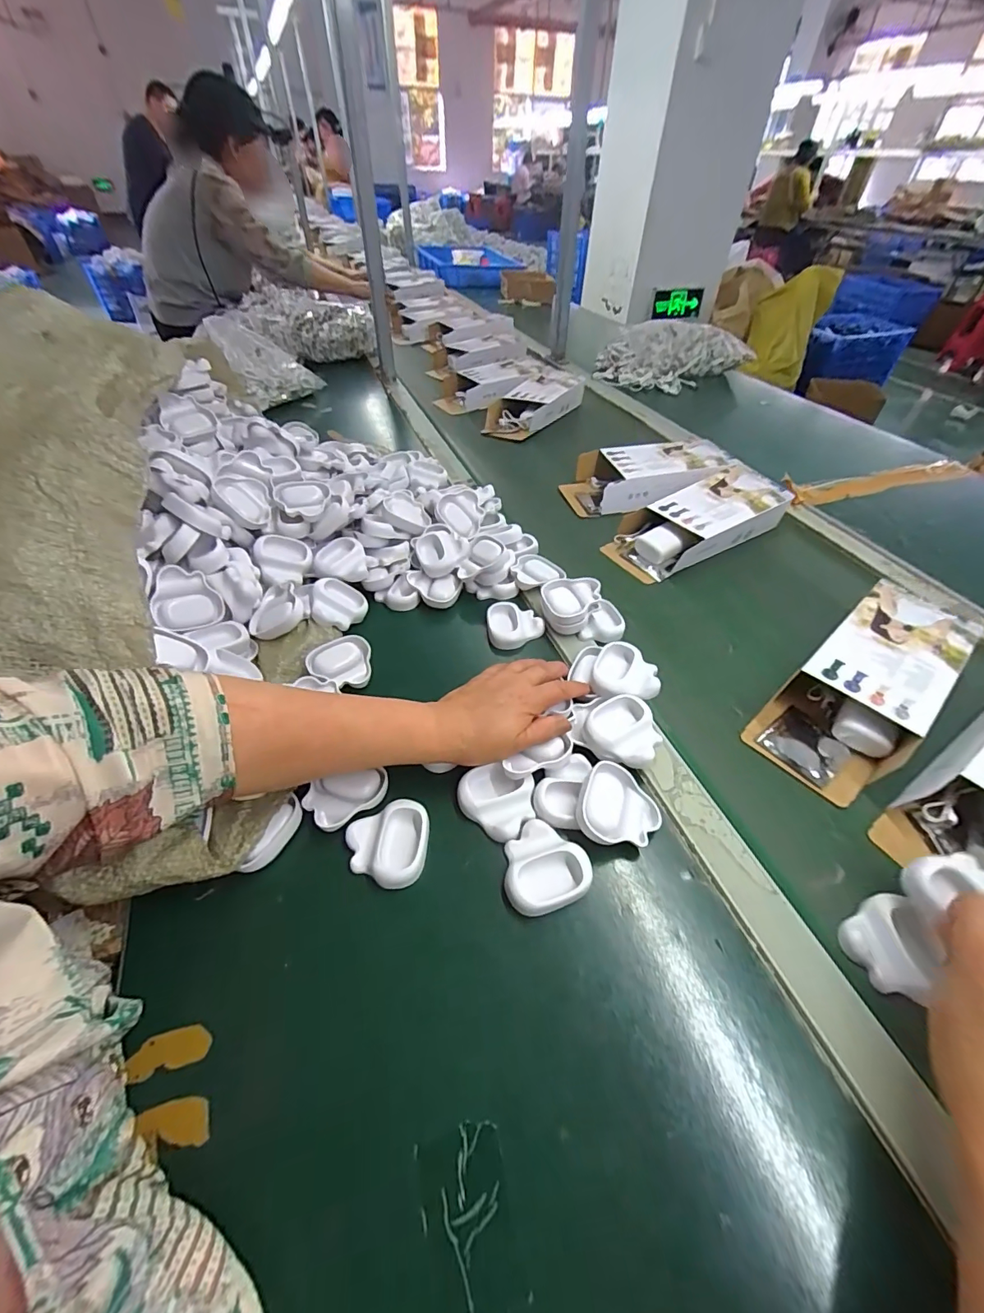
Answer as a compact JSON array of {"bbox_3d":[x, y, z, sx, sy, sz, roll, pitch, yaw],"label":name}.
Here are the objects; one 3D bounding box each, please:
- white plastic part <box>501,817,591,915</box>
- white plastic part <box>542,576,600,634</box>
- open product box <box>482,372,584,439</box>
[{"bbox_3d":[0.039,0.153,0.346,0.061,0.013,0.061,3,45,-3],"label":"white plastic part"},{"bbox_3d":[0.086,-0.057,0.525,0.060,0.036,0.065,1,50,3],"label":"white plastic part"},{"bbox_3d":[0.084,-0.512,0.946,0.114,0.060,0.207,34,51,24],"label":"open product box"}]

